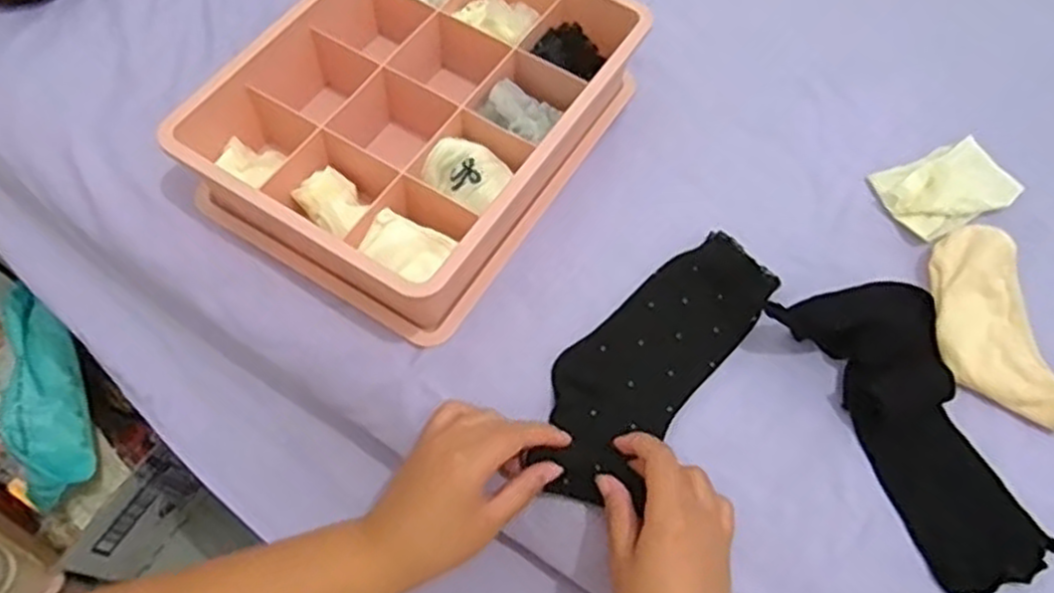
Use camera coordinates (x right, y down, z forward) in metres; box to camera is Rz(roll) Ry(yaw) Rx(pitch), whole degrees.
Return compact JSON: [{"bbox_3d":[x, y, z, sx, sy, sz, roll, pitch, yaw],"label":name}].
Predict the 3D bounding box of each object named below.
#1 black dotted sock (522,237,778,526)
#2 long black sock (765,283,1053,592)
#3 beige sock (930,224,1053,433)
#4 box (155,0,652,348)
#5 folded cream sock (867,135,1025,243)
[{"bbox_3d":[0.082,0.042,0.513,0.087,0.018,0.207,34,71,13],"label":"black dotted sock"},{"bbox_3d":[0.261,0.079,0.496,0.107,0.043,0.208,-25,67,-15],"label":"long black sock"},{"bbox_3d":[0.323,0.015,0.529,0.062,0.025,0.144,2,63,-2],"label":"beige sock"},{"bbox_3d":[-0.075,-0.141,0.565,0.222,0.076,0.289,30,65,13],"label":"box"},{"bbox_3d":[0.326,-0.085,0.590,0.095,0.015,0.064,-18,65,-12],"label":"folded cream sock"}]

